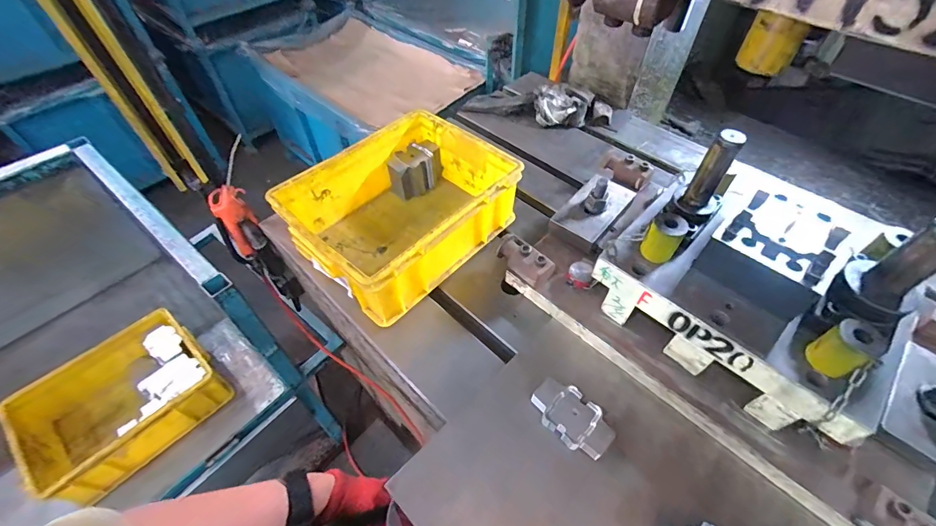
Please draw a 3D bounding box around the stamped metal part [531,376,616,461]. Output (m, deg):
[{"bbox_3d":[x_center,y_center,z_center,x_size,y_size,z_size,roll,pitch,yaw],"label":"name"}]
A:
[{"bbox_3d":[0.130,0.194,0.507,0.101,0.027,0.059,36,60,26],"label":"stamped metal part"}]

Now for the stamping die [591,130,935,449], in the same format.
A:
[{"bbox_3d":[0.342,0.024,0.482,0.200,0.194,0.312,-38,60,-26],"label":"stamping die"}]

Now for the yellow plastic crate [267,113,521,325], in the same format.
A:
[{"bbox_3d":[-0.116,-0.096,0.685,0.280,0.130,0.331,36,60,25],"label":"yellow plastic crate"}]

